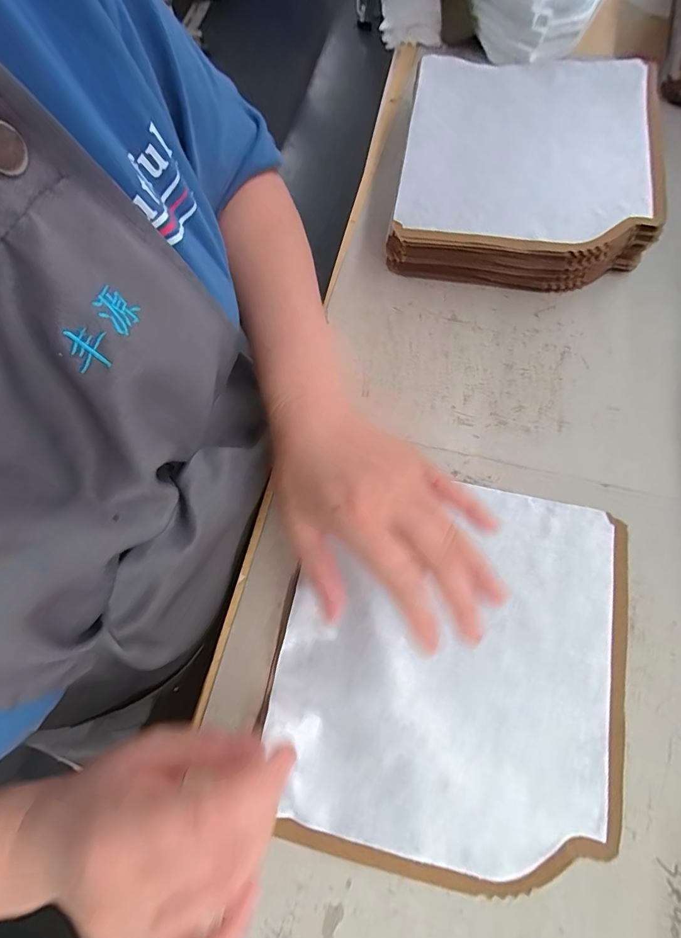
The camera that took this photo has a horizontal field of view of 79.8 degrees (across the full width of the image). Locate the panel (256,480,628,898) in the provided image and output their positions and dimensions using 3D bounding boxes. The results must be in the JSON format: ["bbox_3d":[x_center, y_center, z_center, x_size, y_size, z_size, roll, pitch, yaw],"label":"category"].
[{"bbox_3d":[0.072,0.122,0.265,0.218,0.010,0.231,11,71,6],"label":"panel"}]

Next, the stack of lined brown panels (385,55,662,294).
[{"bbox_3d":[0.171,-0.287,0.384,0.222,0.054,0.254,9,71,5],"label":"stack of lined brown panels"}]

